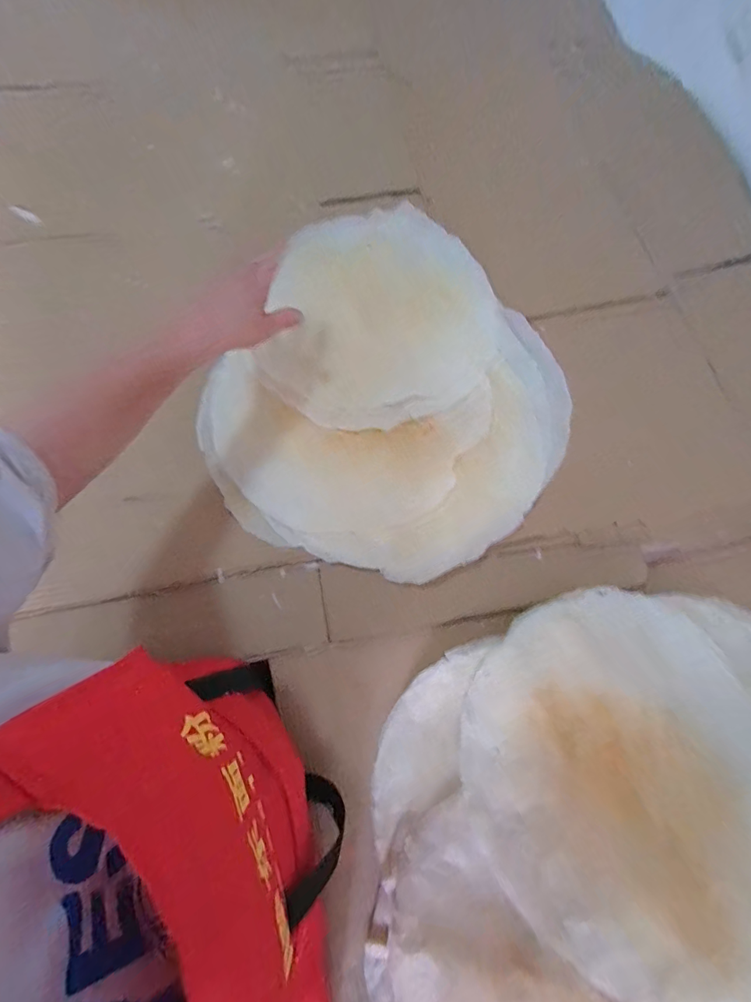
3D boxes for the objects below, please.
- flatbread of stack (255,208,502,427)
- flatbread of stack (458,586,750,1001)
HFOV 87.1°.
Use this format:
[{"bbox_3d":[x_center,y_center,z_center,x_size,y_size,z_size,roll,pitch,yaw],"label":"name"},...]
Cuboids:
[{"bbox_3d":[0.001,-0.248,0.519,0.310,0.027,0.301,0,76,0],"label":"flatbread of stack"},{"bbox_3d":[0.279,0.279,0.414,0.349,0.052,0.350,-26,78,-6],"label":"flatbread of stack"}]

